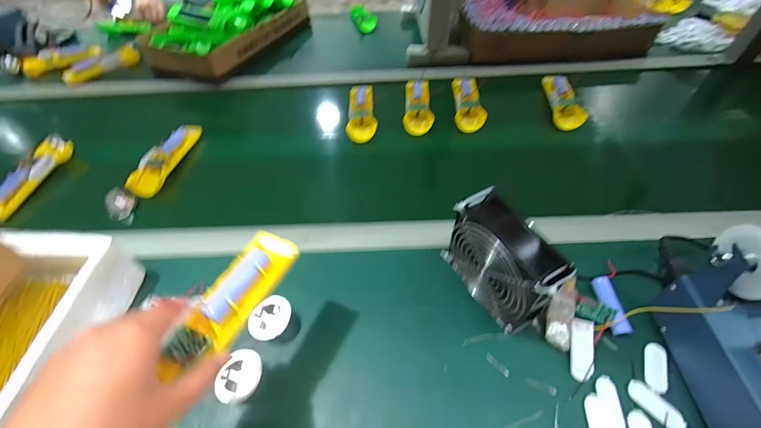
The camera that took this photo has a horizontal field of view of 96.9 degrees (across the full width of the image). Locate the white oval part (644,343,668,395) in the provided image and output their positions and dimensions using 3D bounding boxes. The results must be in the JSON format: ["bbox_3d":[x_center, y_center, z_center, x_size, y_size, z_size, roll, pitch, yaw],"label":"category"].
[{"bbox_3d":[0.292,0.162,0.355,0.019,0.008,0.051,17,54,16],"label":"white oval part"}]

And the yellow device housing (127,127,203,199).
[{"bbox_3d":[-0.378,-0.101,0.594,0.052,0.026,0.168,4,51,6],"label":"yellow device housing"}]

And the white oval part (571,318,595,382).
[{"bbox_3d":[0.216,0.145,0.359,0.021,0.004,0.062,-3,61,36],"label":"white oval part"}]

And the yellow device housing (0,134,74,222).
[{"bbox_3d":[-0.604,-0.066,0.578,0.031,0.034,0.176,6,51,8],"label":"yellow device housing"}]

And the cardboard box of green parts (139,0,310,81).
[{"bbox_3d":[-0.369,-0.480,0.852,0.197,0.101,0.407,22,55,19],"label":"cardboard box of green parts"}]

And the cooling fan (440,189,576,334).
[{"bbox_3d":[0.135,0.054,0.377,0.056,0.116,0.123,-24,54,-16],"label":"cooling fan"}]

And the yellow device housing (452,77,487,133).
[{"bbox_3d":[0.173,-0.225,0.665,0.053,0.026,0.156,2,51,4],"label":"yellow device housing"}]

